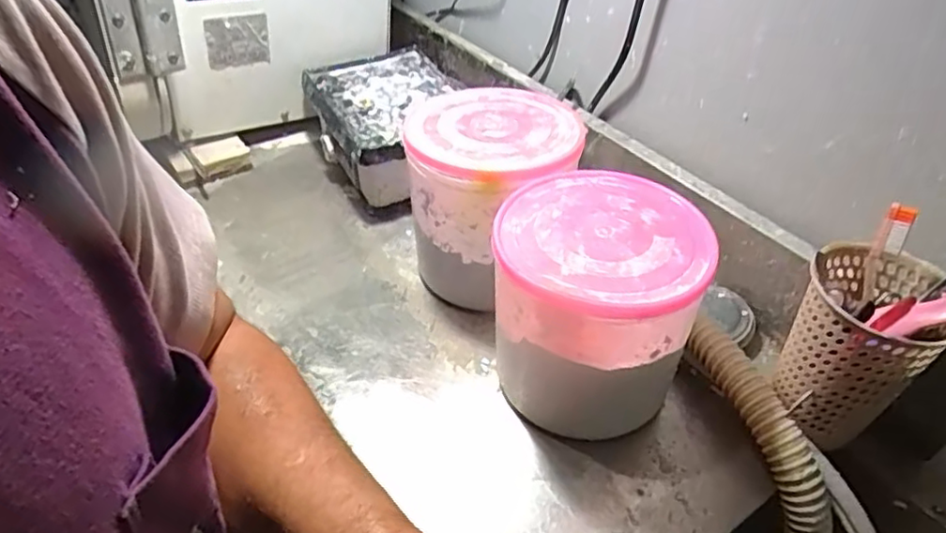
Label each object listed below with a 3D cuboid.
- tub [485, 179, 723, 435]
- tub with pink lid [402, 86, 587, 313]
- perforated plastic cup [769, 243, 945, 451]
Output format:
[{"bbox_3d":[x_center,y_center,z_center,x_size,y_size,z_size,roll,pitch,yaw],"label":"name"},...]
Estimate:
[{"bbox_3d":[0.091,0.040,0.513,0.149,0.170,0.144,1,42,-1],"label":"tub"},{"bbox_3d":[0.014,-0.056,0.619,0.151,0.174,0.149,1,42,-1],"label":"tub with pink lid"},{"bbox_3d":[0.285,0.070,0.490,0.093,0.146,0.092,29,49,27],"label":"perforated plastic cup"}]

